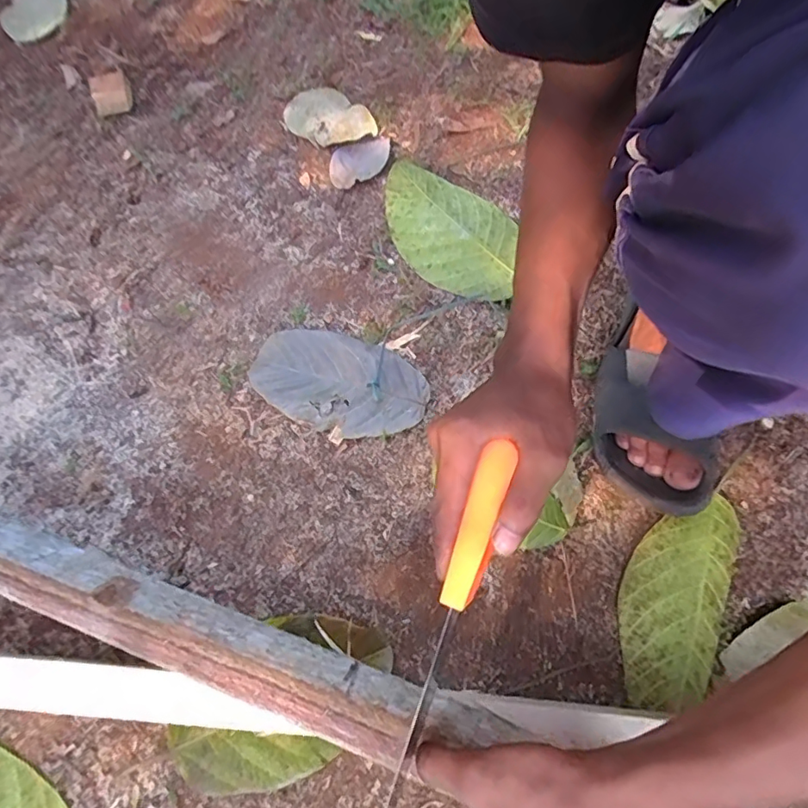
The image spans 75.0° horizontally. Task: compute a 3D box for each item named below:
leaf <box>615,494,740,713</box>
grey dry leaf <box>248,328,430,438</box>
[{"bbox_3d":[0.241,0.169,0.466,0.083,0.014,0.185,22,70,12],"label":"leaf"},{"bbox_3d":[-0.071,-0.025,0.561,0.186,0.014,0.111,22,70,12],"label":"grey dry leaf"}]

